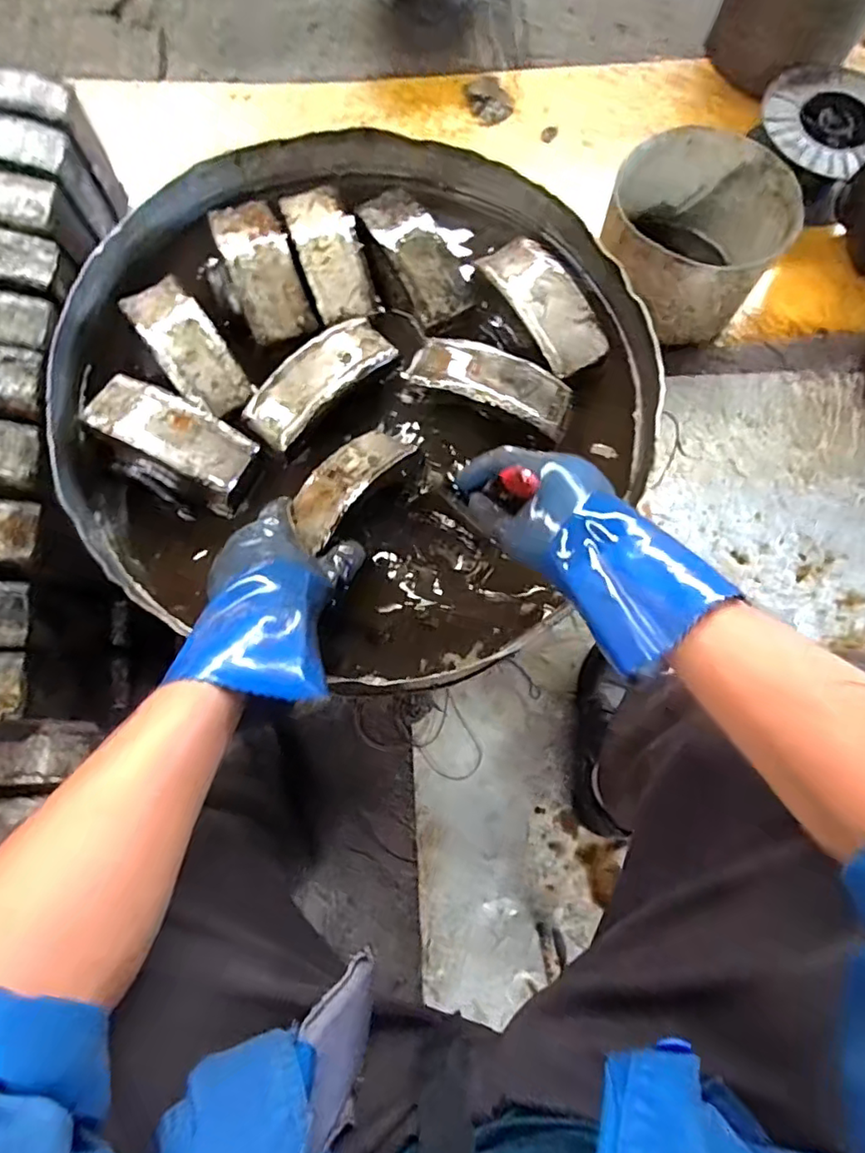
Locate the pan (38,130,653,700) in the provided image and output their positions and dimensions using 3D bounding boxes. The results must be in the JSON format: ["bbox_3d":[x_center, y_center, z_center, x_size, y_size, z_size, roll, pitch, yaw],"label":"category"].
[{"bbox_3d":[-0.076,-0.186,0.587,0.544,0.078,0.538,0,77,-2],"label":"pan"}]

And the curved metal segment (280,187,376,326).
[{"bbox_3d":[-0.107,-0.338,0.608,0.062,0.029,0.153,-19,78,-6],"label":"curved metal segment"}]

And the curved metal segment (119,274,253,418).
[{"bbox_3d":[-0.239,-0.226,0.573,0.061,0.026,0.155,-35,80,-9],"label":"curved metal segment"}]

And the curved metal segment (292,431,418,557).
[{"bbox_3d":[-0.078,-0.086,0.537,0.059,0.028,0.128,35,72,7],"label":"curved metal segment"}]

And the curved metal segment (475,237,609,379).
[{"bbox_3d":[0.112,-0.280,0.596,0.065,0.030,0.154,-27,79,-8],"label":"curved metal segment"}]

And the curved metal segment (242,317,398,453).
[{"bbox_3d":[-0.110,-0.192,0.573,0.065,0.027,0.157,43,79,8],"label":"curved metal segment"}]

